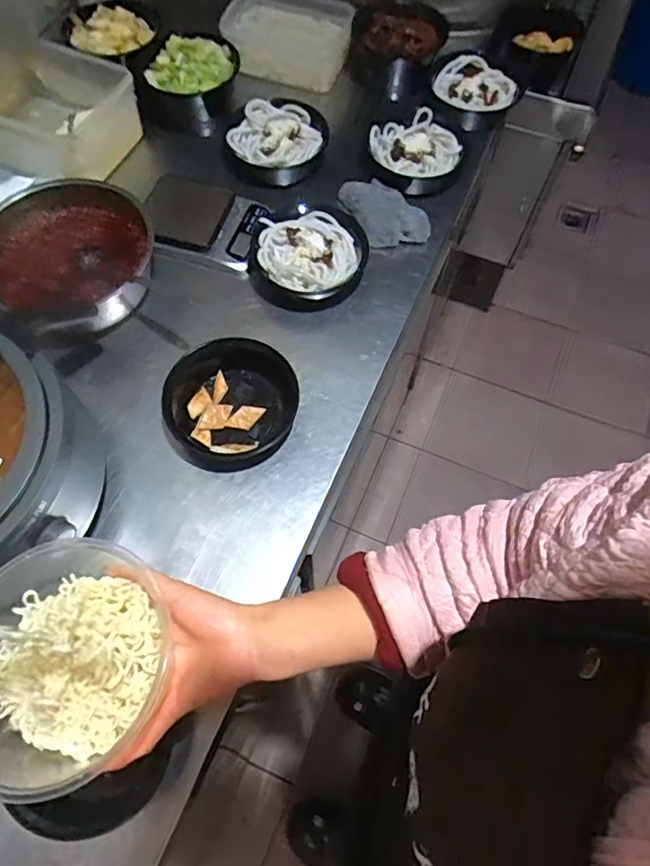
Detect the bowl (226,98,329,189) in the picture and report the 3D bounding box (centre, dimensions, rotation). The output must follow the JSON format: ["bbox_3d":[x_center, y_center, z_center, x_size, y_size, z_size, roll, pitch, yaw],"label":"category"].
[{"bbox_3d":[-0.083,-0.488,0.924,0.150,0.081,0.141,0,65,0],"label":"bowl"}]

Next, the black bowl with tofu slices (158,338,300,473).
[{"bbox_3d":[-0.128,-0.042,0.719,0.178,0.062,0.164,0,65,0],"label":"black bowl with tofu slices"}]

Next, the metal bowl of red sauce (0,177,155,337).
[{"bbox_3d":[-0.361,-0.265,0.775,0.218,0.080,0.237,0,65,0],"label":"metal bowl of red sauce"}]

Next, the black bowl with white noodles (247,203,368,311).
[{"bbox_3d":[-0.025,-0.265,0.816,0.176,0.063,0.159,0,65,0],"label":"black bowl with white noodles"}]

